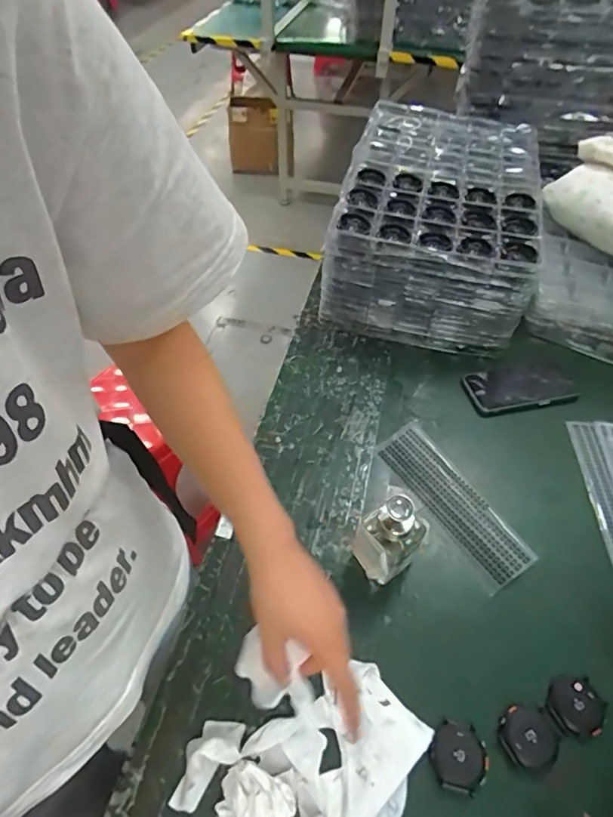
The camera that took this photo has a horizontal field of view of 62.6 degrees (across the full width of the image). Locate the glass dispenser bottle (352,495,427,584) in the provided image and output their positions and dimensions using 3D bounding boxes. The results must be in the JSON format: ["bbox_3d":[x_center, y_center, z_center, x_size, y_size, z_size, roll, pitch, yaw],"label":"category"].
[{"bbox_3d":[0.090,0.133,0.534,0.059,0.121,0.052,-29,56,-24],"label":"glass dispenser bottle"}]

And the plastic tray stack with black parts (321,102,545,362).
[{"bbox_3d":[0.220,-0.327,0.882,0.293,0.177,0.446,12,50,8],"label":"plastic tray stack with black parts"}]

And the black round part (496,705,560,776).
[{"bbox_3d":[0.205,0.303,0.463,0.049,0.007,0.050,1,50,-1],"label":"black round part"}]

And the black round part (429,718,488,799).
[{"bbox_3d":[0.137,0.313,0.453,0.050,0.008,0.051,1,50,-1],"label":"black round part"}]

